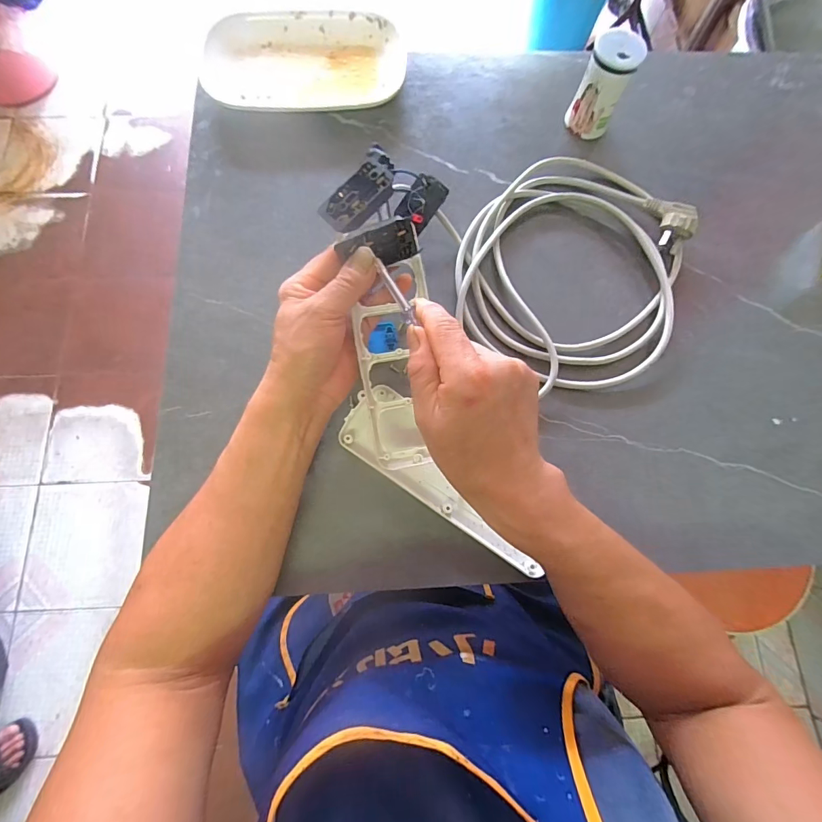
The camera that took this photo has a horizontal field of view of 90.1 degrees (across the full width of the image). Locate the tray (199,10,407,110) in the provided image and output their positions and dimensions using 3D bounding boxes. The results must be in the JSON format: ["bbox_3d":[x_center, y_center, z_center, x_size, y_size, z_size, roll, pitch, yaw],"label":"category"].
[{"bbox_3d":[-0.120,-0.398,0.468,0.216,0.029,0.119,-7,75,-3],"label":"tray"}]

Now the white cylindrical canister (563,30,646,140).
[{"bbox_3d":[0.203,-0.341,0.434,0.047,0.086,0.042,29,76,7],"label":"white cylindrical canister"}]

